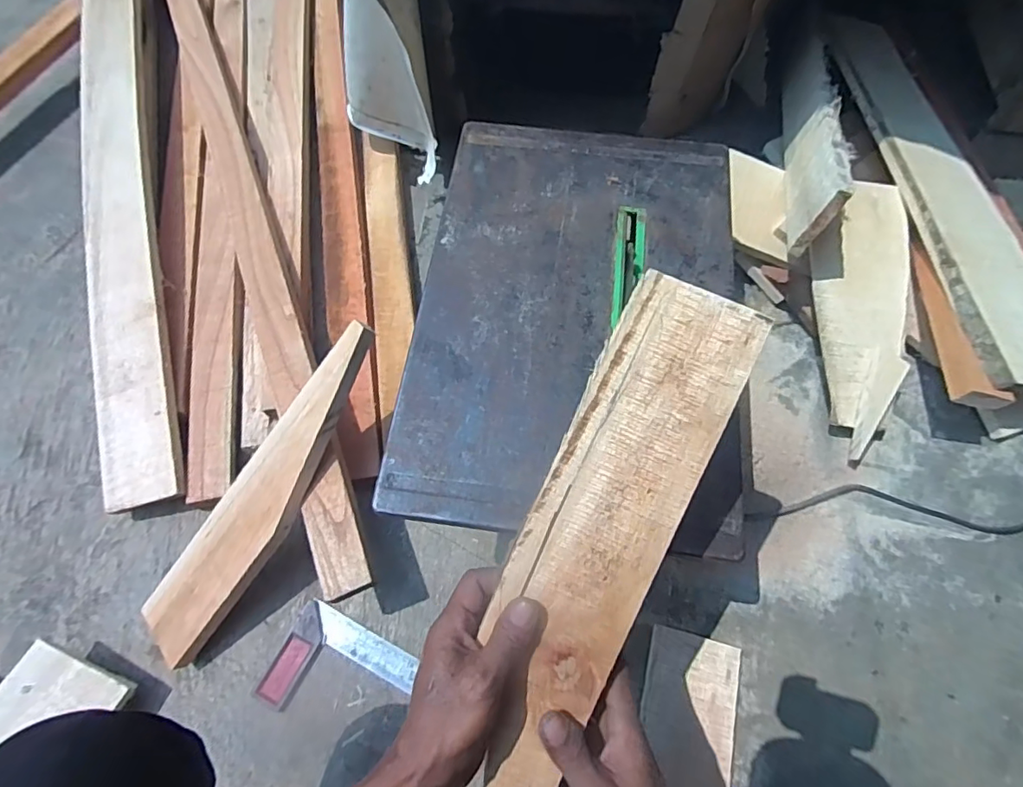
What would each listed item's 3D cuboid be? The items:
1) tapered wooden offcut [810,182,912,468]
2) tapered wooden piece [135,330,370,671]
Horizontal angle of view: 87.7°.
[{"bbox_3d":[0.486,-0.113,0.747,0.134,0.033,0.393,9,80,3],"label":"tapered wooden offcut"},{"bbox_3d":[-0.284,0.107,0.612,0.098,0.025,0.420,32,89,12],"label":"tapered wooden piece"}]

